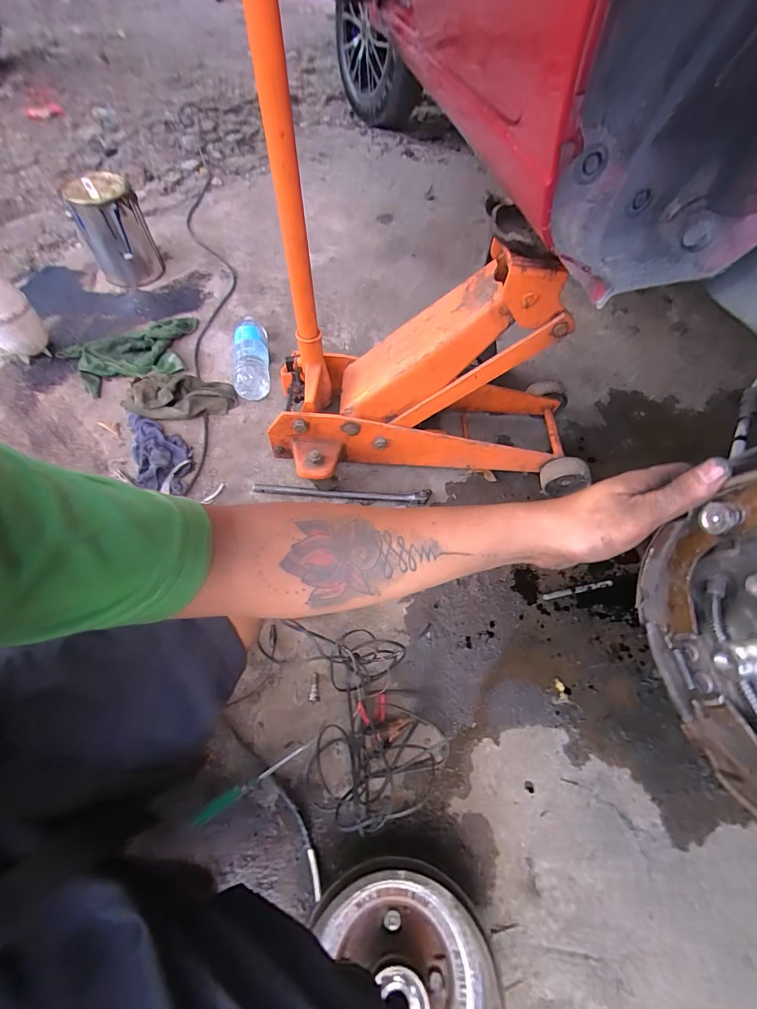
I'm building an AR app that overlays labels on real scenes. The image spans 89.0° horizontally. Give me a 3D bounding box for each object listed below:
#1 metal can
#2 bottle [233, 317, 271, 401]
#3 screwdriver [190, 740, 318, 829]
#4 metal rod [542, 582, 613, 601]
[{"bbox_3d":[-0.699,-0.720,1.036,0.155,0.237,0.155,2,61,-3],"label":"metal can"},{"bbox_3d":[-0.308,-0.357,0.937,0.083,0.077,0.233,-9,62,-9],"label":"bottle"},{"bbox_3d":[-0.177,0.391,0.547,0.175,0.016,0.018,-28,66,-18],"label":"screwdriver"},{"bbox_3d":[0.381,0.164,0.737,0.139,0.011,0.013,-9,62,-9],"label":"metal rod"}]

